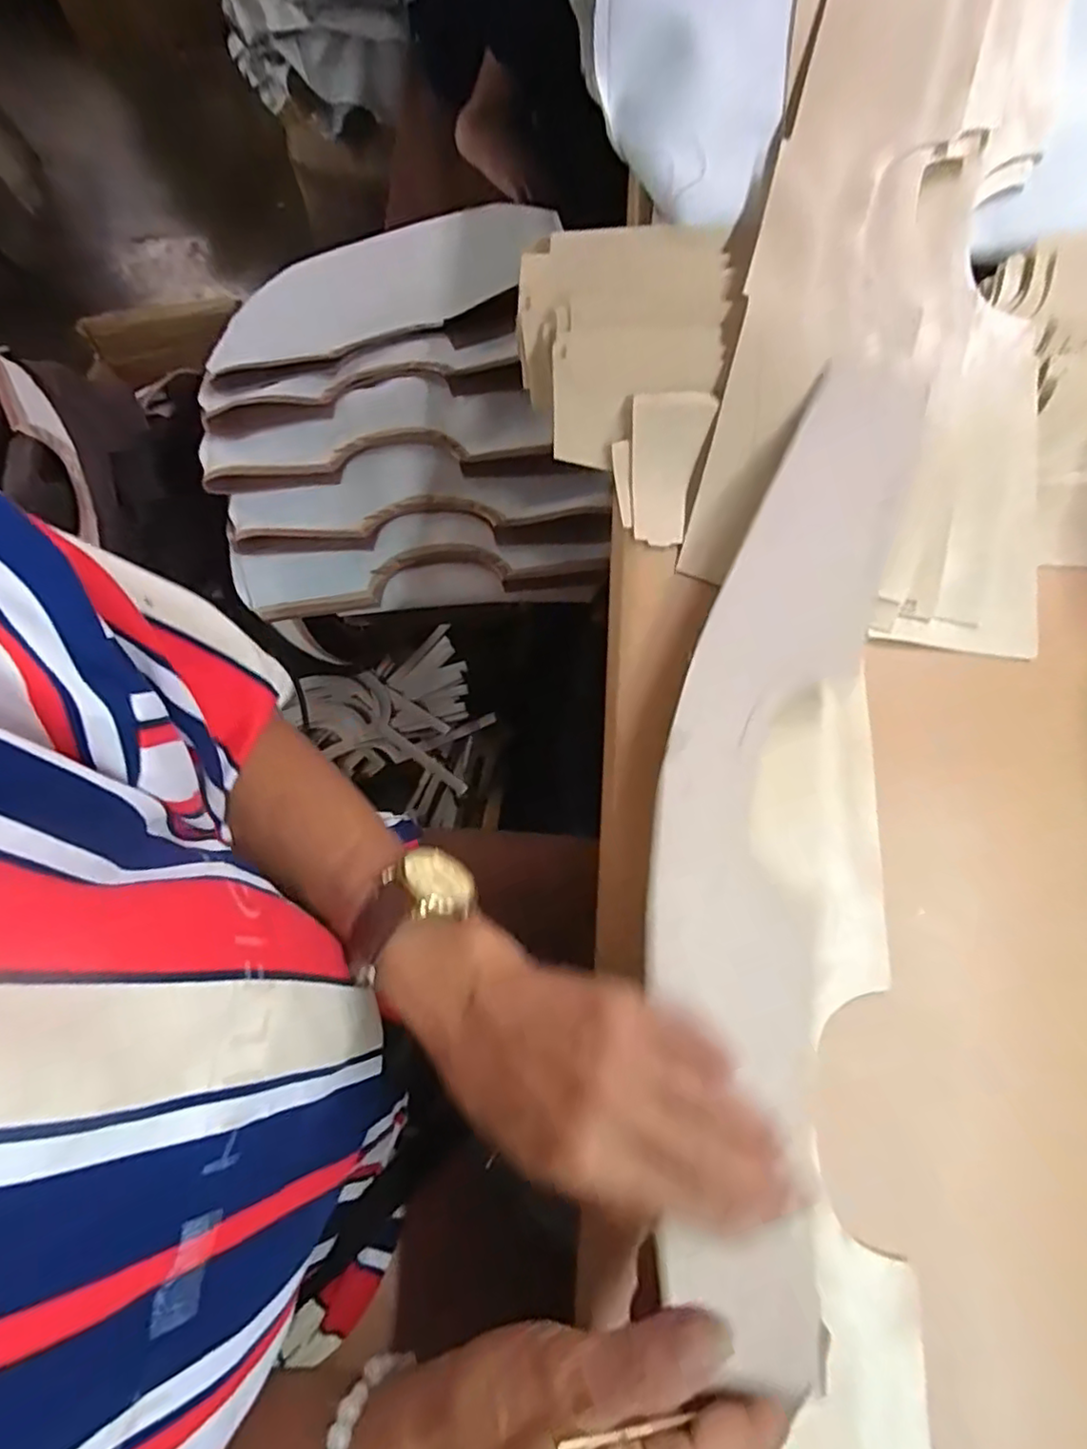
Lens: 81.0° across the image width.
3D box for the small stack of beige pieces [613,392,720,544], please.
[{"bbox_3d":[0.063,-0.147,0.362,0.048,0.004,0.085,14,92,16],"label":"small stack of beige pieces"}]

